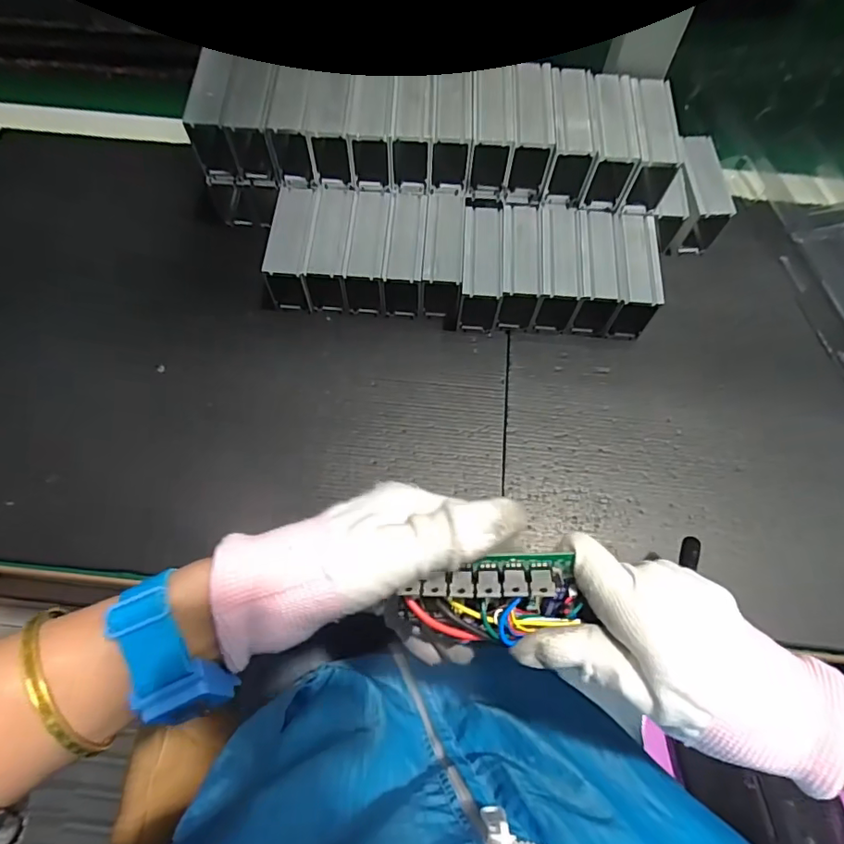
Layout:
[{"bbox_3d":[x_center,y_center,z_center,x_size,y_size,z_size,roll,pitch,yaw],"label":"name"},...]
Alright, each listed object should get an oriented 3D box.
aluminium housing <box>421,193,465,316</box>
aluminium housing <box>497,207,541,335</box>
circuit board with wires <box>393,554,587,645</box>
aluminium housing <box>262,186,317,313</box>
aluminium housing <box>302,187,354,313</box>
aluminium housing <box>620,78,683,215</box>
[{"bbox_3d":[0.017,-0.133,0.441,0.030,0.053,0.093,3,67,1],"label":"aluminium housing"},{"bbox_3d":[0.079,-0.126,0.441,0.029,0.052,0.088,5,67,1],"label":"aluminium housing"},{"bbox_3d":[0.030,0.079,0.237,0.076,0.021,0.034,-8,67,0],"label":"circuit board with wires"},{"bbox_3d":[-0.104,-0.139,0.440,0.032,0.052,0.089,4,67,1],"label":"aluminium housing"},{"bbox_3d":[-0.074,-0.136,0.440,0.031,0.053,0.095,4,67,1],"label":"aluminium housing"},{"bbox_3d":[0.174,-0.215,0.419,0.030,0.055,0.083,1,67,0],"label":"aluminium housing"}]

